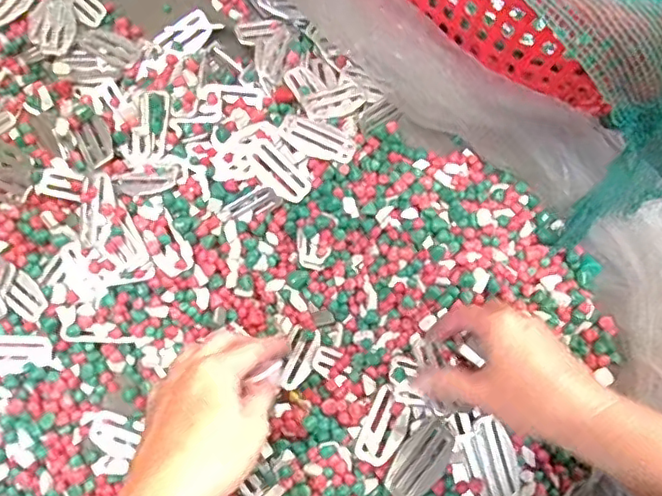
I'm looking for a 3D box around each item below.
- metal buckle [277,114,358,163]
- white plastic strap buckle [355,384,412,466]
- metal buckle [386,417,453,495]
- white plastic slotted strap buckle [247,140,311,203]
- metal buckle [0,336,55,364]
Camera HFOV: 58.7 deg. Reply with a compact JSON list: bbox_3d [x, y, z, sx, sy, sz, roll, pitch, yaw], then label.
[{"bbox_3d":[-0.011,-0.091,0.495,0.065,0.007,0.026,21,76,5],"label":"metal buckle"},{"bbox_3d":[0.038,0.127,0.418,0.029,0.006,0.056,22,53,13],"label":"white plastic strap buckle"},{"bbox_3d":[0.063,0.149,0.411,0.032,0.012,0.058,43,79,10],"label":"metal buckle"},{"bbox_3d":[-0.043,-0.063,0.488,0.058,0.005,0.027,44,79,-12],"label":"white plastic slotted strap buckle"},{"bbox_3d":[-0.250,0.080,0.462,0.060,0.004,0.022,0,79,-8],"label":"metal buckle"}]

